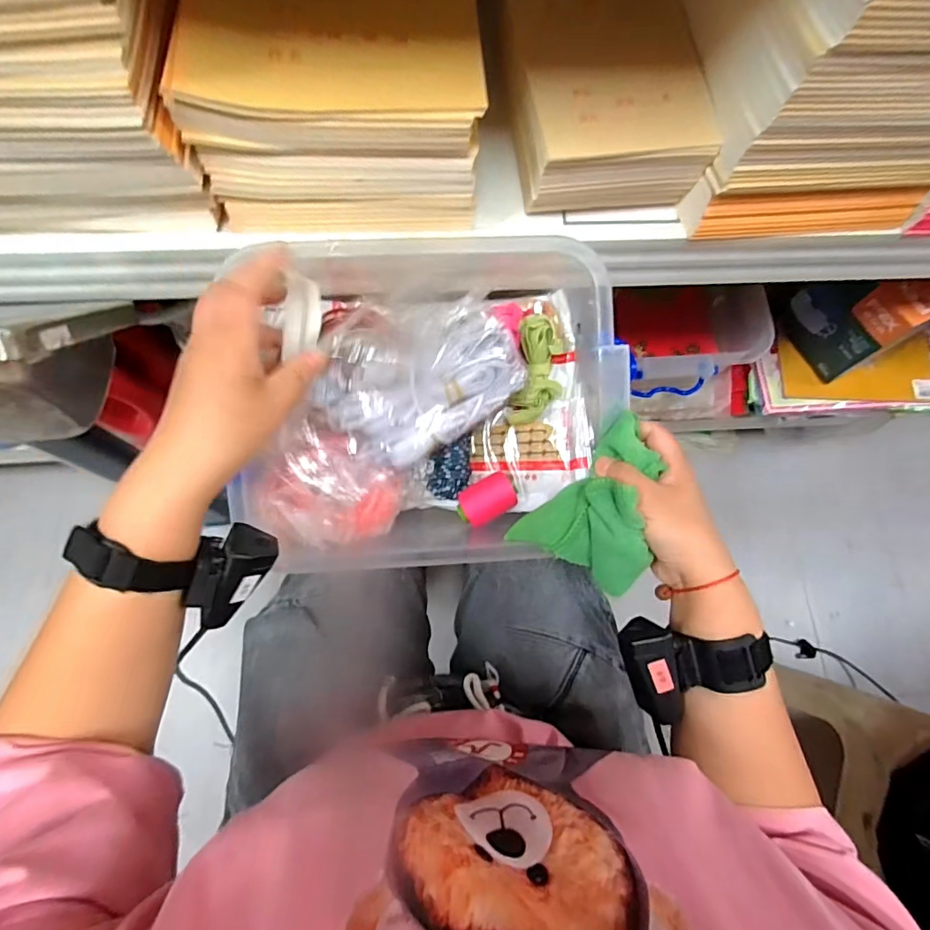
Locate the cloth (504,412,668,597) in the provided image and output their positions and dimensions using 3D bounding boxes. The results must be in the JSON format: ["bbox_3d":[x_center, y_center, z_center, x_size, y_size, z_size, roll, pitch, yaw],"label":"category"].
[{"bbox_3d":[0.114,0.038,0.381,0.120,0.059,0.090,-44,83,-9],"label":"cloth"}]

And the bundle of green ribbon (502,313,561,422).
[{"bbox_3d":[0.065,-0.082,0.441,0.042,0.031,0.094,8,103,0],"label":"bundle of green ribbon"}]

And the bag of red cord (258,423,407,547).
[{"bbox_3d":[-0.111,0.023,0.416,0.100,0.043,0.089,36,80,6],"label":"bag of red cord"}]

